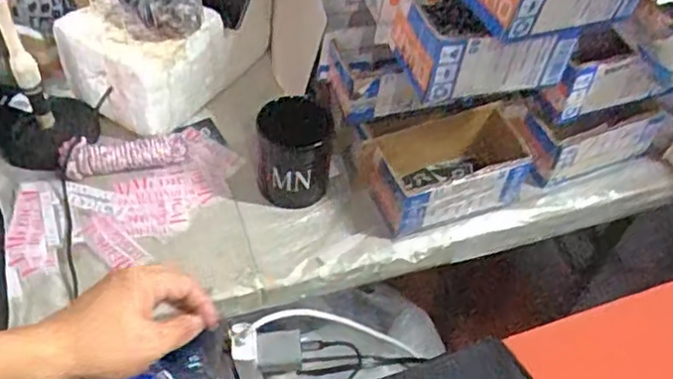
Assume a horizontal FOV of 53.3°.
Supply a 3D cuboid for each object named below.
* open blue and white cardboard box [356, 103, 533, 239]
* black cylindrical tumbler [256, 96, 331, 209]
[{"bbox_3d":[0.127,-0.023,0.743,0.192,0.075,0.097,-14,53,-17],"label":"open blue and white cardboard box"},{"bbox_3d":[-0.047,-0.041,0.726,0.077,0.103,0.070,3,50,-3],"label":"black cylindrical tumbler"}]

